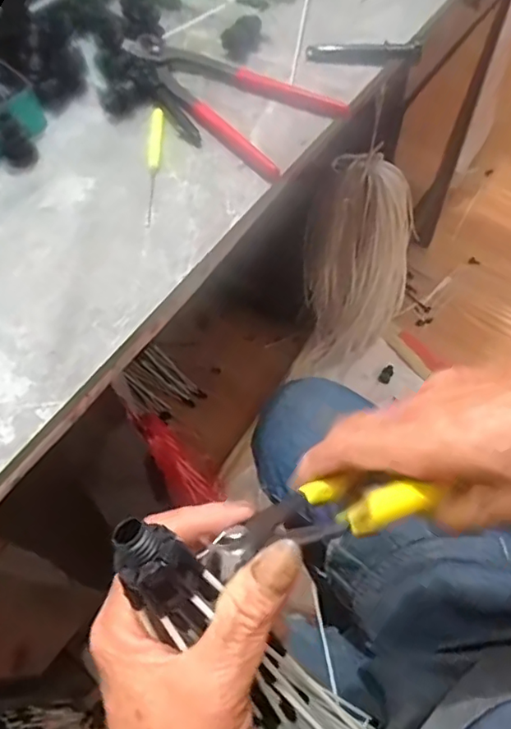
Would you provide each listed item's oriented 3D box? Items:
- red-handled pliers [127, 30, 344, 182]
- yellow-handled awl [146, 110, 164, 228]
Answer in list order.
[{"bbox_3d":[-0.026,-0.231,0.461,0.087,0.016,0.208,-39,66,-17],"label":"red-handled pliers"},{"bbox_3d":[-0.079,-0.154,0.428,0.011,0.007,0.117,-1,61,3],"label":"yellow-handled awl"}]

